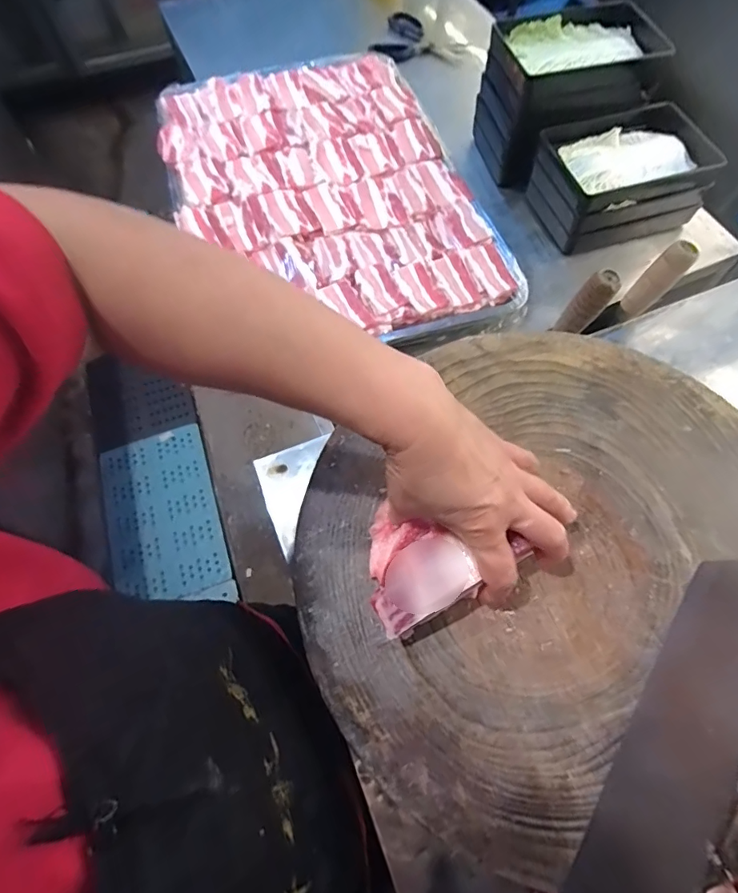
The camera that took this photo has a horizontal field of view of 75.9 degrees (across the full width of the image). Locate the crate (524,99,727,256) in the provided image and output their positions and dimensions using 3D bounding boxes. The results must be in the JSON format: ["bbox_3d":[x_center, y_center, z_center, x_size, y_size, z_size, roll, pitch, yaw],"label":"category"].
[{"bbox_3d":[0.335,-0.350,0.610,0.218,0.079,0.140,-14,66,-6],"label":"crate"}]

